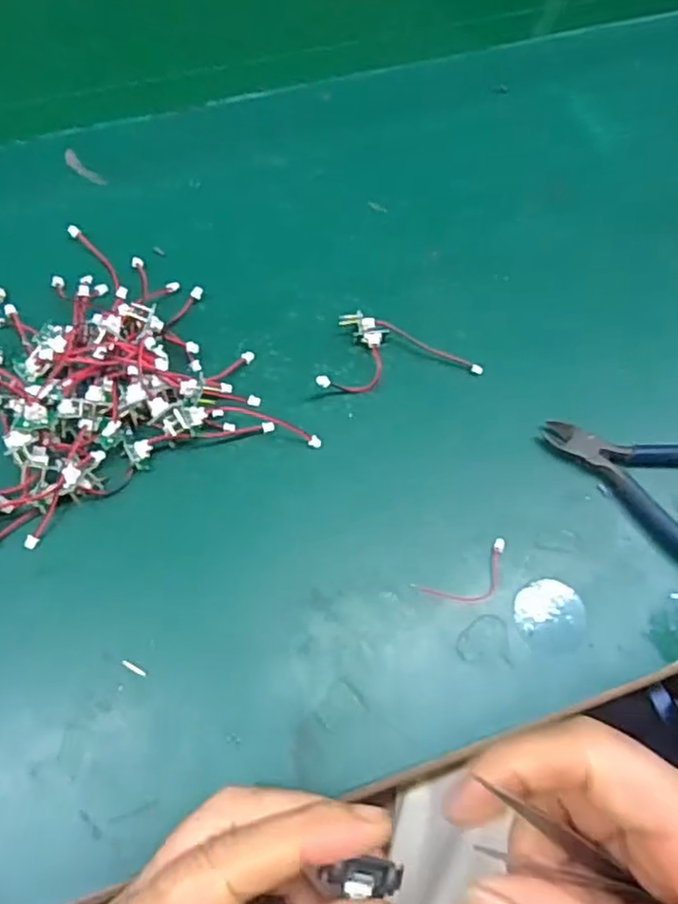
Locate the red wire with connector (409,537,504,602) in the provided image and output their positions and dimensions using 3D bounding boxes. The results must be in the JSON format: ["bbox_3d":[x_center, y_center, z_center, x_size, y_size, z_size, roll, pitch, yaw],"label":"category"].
[{"bbox_3d":[0.053,0.052,0.278,0.043,0.004,0.019,-26,71,-14],"label":"red wire with connector"}]

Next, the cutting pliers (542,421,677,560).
[{"bbox_3d":[0.148,0.014,0.301,0.116,0.011,0.065,29,68,8],"label":"cutting pliers"}]

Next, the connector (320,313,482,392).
[{"bbox_3d":[0.029,-0.039,0.314,0.070,0.009,0.038,18,67,4],"label":"connector"}]

